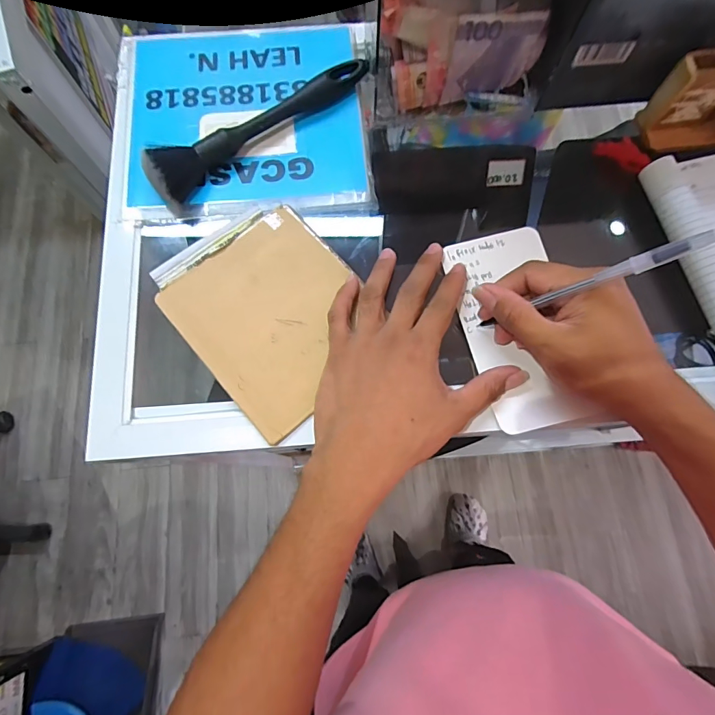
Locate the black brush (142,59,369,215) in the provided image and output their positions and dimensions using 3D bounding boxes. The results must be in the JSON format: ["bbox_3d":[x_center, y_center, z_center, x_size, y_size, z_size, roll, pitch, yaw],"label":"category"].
[{"bbox_3d":[-0.088,-0.208,0.372,0.213,0.034,0.040,-39,79,-12],"label":"black brush"}]

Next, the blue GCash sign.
[{"bbox_3d":[-0.102,-0.221,0.392,0.215,0.007,0.198,-4,78,0],"label":"blue GCash sign"}]

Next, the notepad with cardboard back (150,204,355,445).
[{"bbox_3d":[-0.067,-0.038,0.341,0.134,0.015,0.165,-38,77,-9],"label":"notepad with cardboard back"}]

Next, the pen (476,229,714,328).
[{"bbox_3d":[0.138,-0.043,0.275,0.007,0.155,0.009,2,75,-33],"label":"pen"}]

